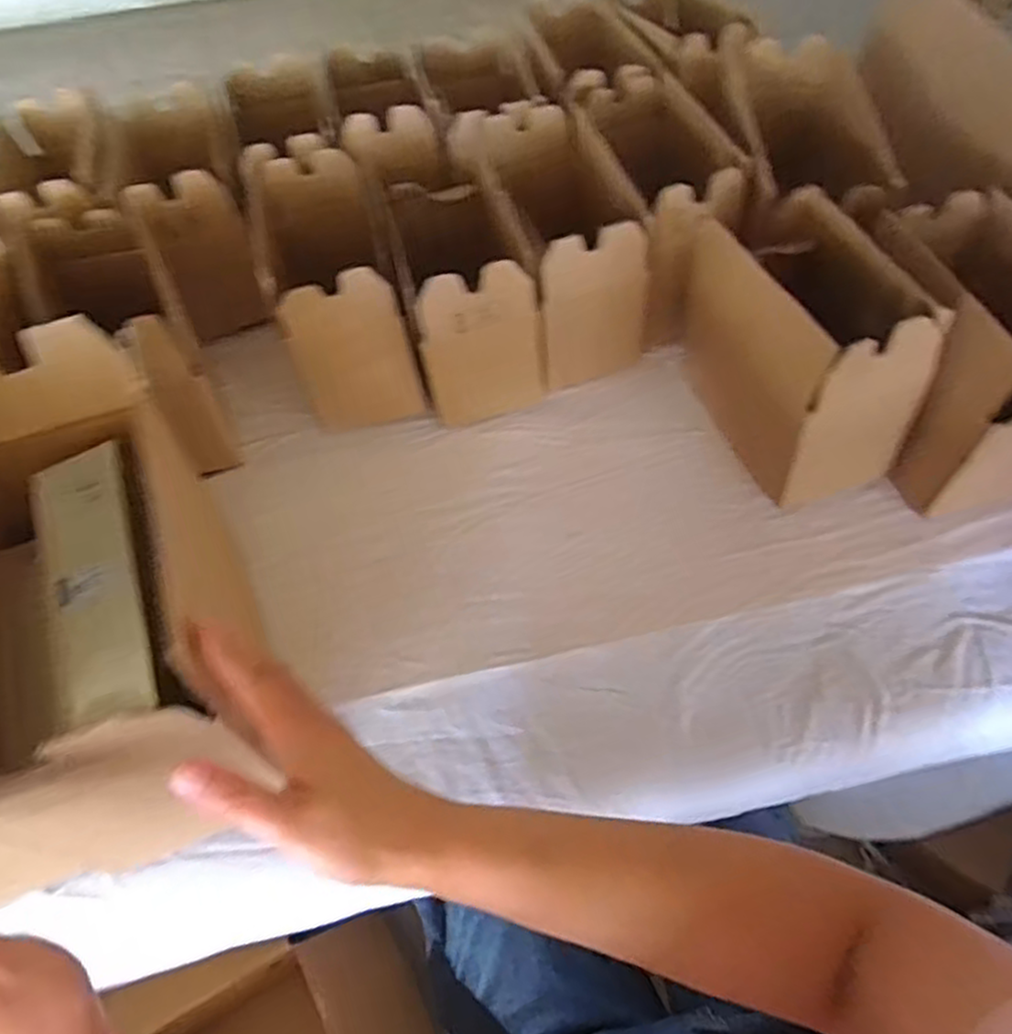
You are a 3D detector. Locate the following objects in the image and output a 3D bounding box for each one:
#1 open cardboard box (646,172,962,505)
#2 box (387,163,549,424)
[{"bbox_3d":[0.215,-0.150,0.600,0.098,0.180,0.245,-18,56,-9],"label":"open cardboard box"},{"bbox_3d":[-0.041,-0.211,0.663,0.106,0.162,0.184,-14,56,-6],"label":"box"}]

